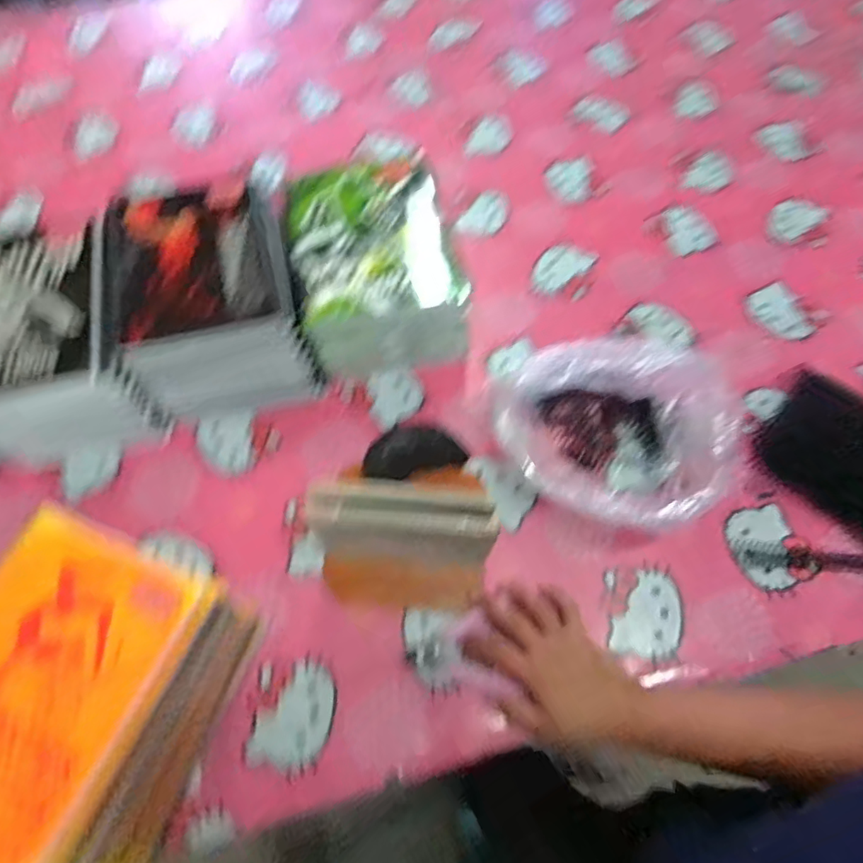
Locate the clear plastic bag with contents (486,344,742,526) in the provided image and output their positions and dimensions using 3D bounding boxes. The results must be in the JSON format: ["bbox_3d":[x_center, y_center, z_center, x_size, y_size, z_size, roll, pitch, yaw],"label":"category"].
[{"bbox_3d":[0.162,-0.002,0.518,0.192,0.113,0.143,19,66,9],"label":"clear plastic bag with contents"}]

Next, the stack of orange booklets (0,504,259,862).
[{"bbox_3d":[-0.256,0.193,0.417,0.170,0.116,0.203,20,66,10],"label":"stack of orange booklets"}]

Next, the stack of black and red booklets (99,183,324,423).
[{"bbox_3d":[-0.224,-0.133,0.578,0.167,0.120,0.220,-15,65,-7],"label":"stack of black and red booklets"}]

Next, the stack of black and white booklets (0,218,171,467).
[{"bbox_3d":[-0.376,-0.086,0.556,0.167,0.119,0.206,-15,65,-7],"label":"stack of black and white booklets"}]

